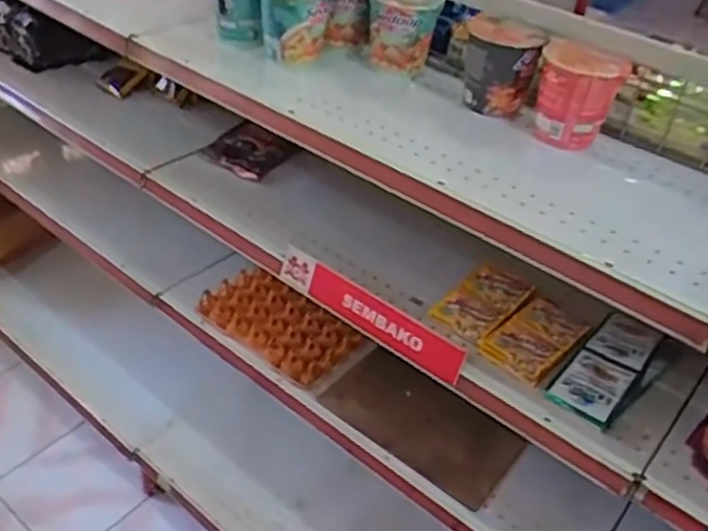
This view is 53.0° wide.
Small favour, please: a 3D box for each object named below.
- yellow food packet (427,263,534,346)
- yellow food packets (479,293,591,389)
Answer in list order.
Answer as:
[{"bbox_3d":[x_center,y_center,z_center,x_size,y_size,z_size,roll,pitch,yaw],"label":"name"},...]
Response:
[{"bbox_3d":[0.186,0.052,1.025,0.090,0.021,0.161,34,46,29],"label":"yellow food packet"},{"bbox_3d":[0.253,0.098,0.982,0.092,0.024,0.169,33,46,29],"label":"yellow food packets"}]

